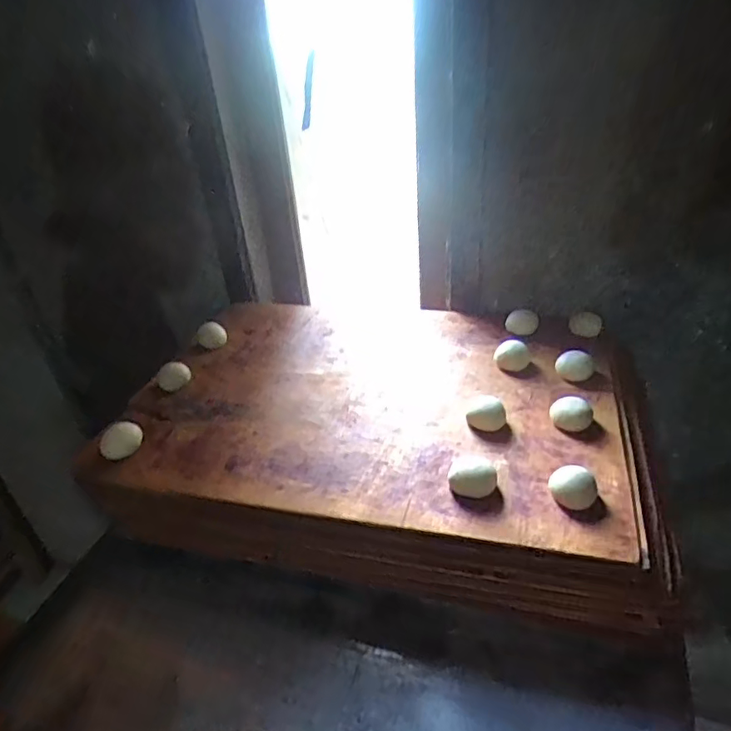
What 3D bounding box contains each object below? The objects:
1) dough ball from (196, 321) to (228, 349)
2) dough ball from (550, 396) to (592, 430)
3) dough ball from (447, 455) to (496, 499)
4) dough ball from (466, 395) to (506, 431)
[{"bbox_3d":[-0.229,-0.045,0.818,0.039,0.025,0.039,-11,35,-6],"label":"dough ball"},{"bbox_3d":[0.226,0.053,0.601,0.042,0.028,0.039,-4,35,3],"label":"dough ball"},{"bbox_3d":[0.104,0.108,0.534,0.044,0.026,0.041,-4,35,3],"label":"dough ball"},{"bbox_3d":[0.135,0.052,0.609,0.040,0.022,0.033,3,36,13],"label":"dough ball"}]

